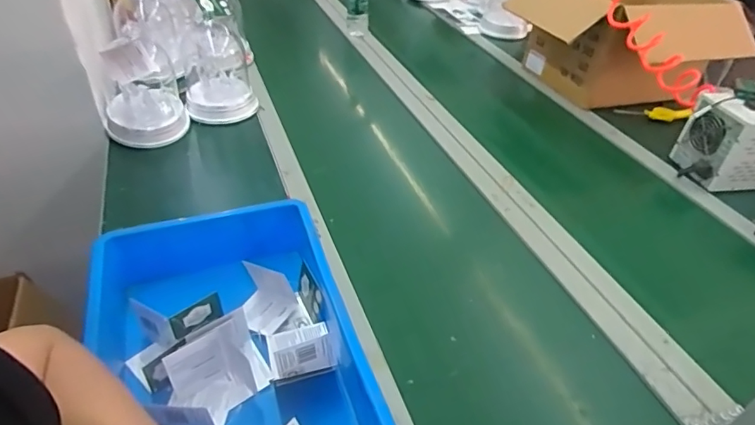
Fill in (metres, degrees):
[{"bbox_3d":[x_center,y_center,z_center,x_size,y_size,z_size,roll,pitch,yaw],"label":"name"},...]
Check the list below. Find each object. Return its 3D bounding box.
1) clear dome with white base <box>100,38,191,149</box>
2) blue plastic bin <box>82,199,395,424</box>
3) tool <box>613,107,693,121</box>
[{"bbox_3d":[-0.449,-0.236,0.930,0.145,0.190,0.156,-16,44,-23],"label":"clear dome with white base"},{"bbox_3d":[-0.169,0.172,0.555,0.273,0.112,0.407,-12,42,-19],"label":"blue plastic bin"},{"bbox_3d":[0.655,-0.238,1.175,0.159,0.026,0.036,10,38,28],"label":"tool"}]

